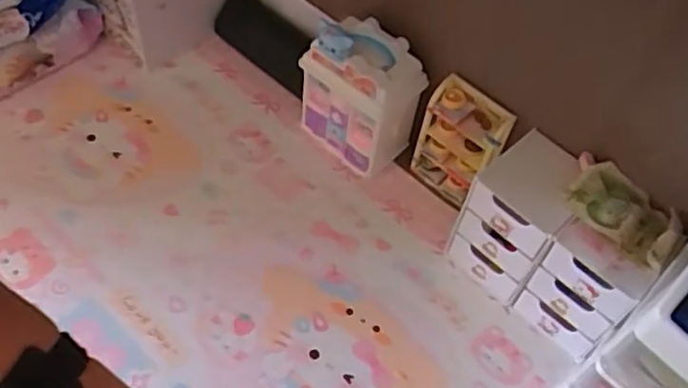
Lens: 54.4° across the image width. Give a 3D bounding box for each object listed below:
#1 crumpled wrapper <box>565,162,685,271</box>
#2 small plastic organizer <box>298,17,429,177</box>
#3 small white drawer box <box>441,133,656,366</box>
[{"bbox_3d":[0.230,0.015,0.549,0.091,0.021,0.054,37,60,19],"label":"crumpled wrapper"},{"bbox_3d":[0.016,-0.104,0.685,0.110,0.144,0.070,40,62,20],"label":"small plastic organizer"},{"bbox_3d":[0.187,0.048,0.604,0.166,0.131,0.084,41,62,20],"label":"small white drawer box"}]

